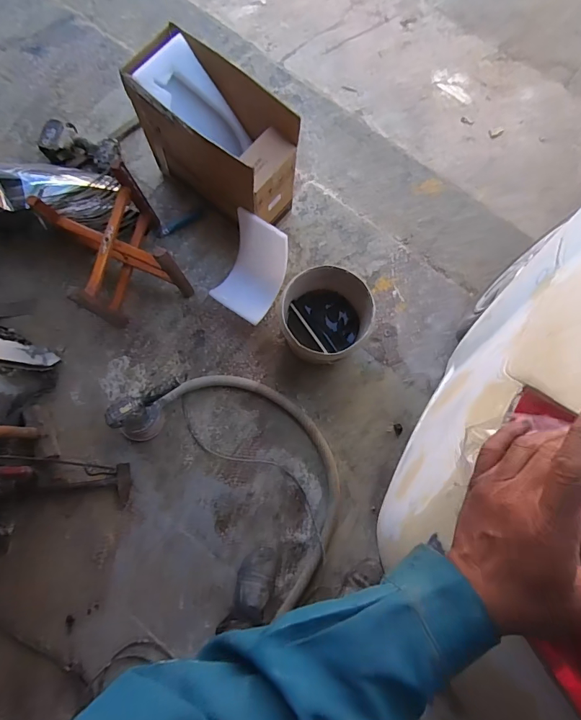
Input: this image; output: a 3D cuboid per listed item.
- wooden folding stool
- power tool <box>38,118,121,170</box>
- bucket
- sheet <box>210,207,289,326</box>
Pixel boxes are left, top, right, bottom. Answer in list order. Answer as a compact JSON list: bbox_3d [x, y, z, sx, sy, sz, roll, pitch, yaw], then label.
[{"bbox_3d":[-0.526,-0.345,1.224,0.297,0.312,0.368,-24,82,-5],"label":"wooden folding stool"},{"bbox_3d":[-0.719,-0.732,1.397,0.255,0.083,0.147,15,81,2],"label":"power tool"},{"bbox_3d":[0.102,-0.126,1.216,0.244,0.243,0.234,0,81,-1],"label":"bucket"},{"bbox_3d":[-0.127,-0.281,1.251,0.196,0.173,0.251,28,81,4],"label":"sheet"}]

